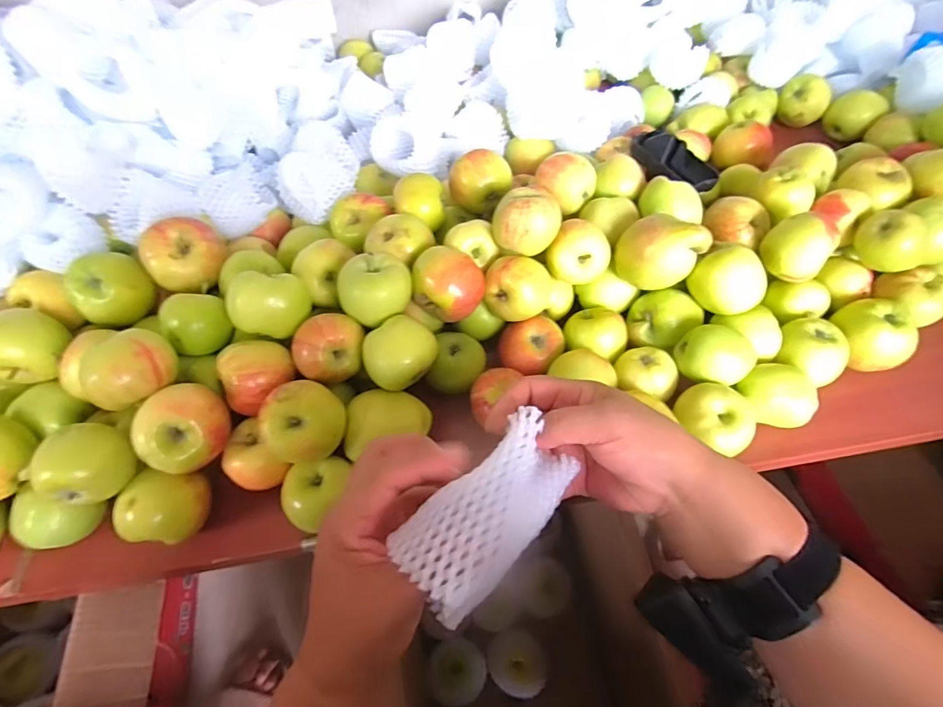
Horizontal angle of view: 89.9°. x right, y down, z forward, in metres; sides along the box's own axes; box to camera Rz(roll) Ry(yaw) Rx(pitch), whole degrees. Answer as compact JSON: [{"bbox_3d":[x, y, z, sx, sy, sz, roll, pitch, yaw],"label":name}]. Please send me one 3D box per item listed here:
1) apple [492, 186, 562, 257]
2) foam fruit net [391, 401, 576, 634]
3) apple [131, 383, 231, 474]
[{"bbox_3d":[0.048,-0.121,0.430,0.054,0.050,0.048,38,66,21],"label":"apple"},{"bbox_3d":[0.010,0.082,0.256,0.054,0.031,0.120,36,46,20],"label":"foam fruit net"},{"bbox_3d":[-0.225,0.061,0.375,0.053,0.058,0.064,27,62,16],"label":"apple"}]

